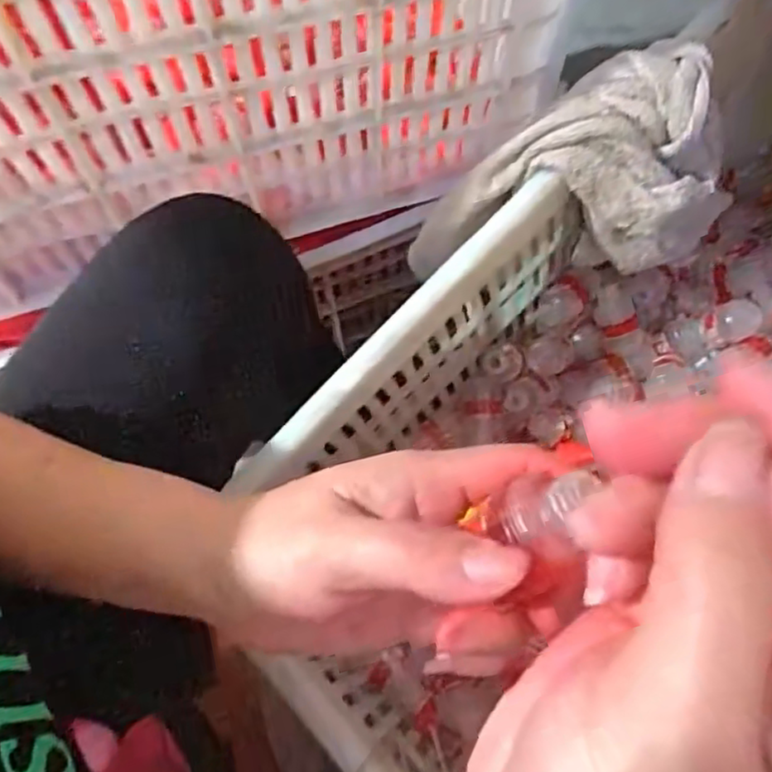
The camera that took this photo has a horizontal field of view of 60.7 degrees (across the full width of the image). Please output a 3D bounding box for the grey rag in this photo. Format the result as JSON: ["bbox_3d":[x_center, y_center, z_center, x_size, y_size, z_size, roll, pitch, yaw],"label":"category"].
[{"bbox_3d":[0.122,-0.142,0.435,0.173,0.113,0.092,1,67,2],"label":"grey rag"}]

